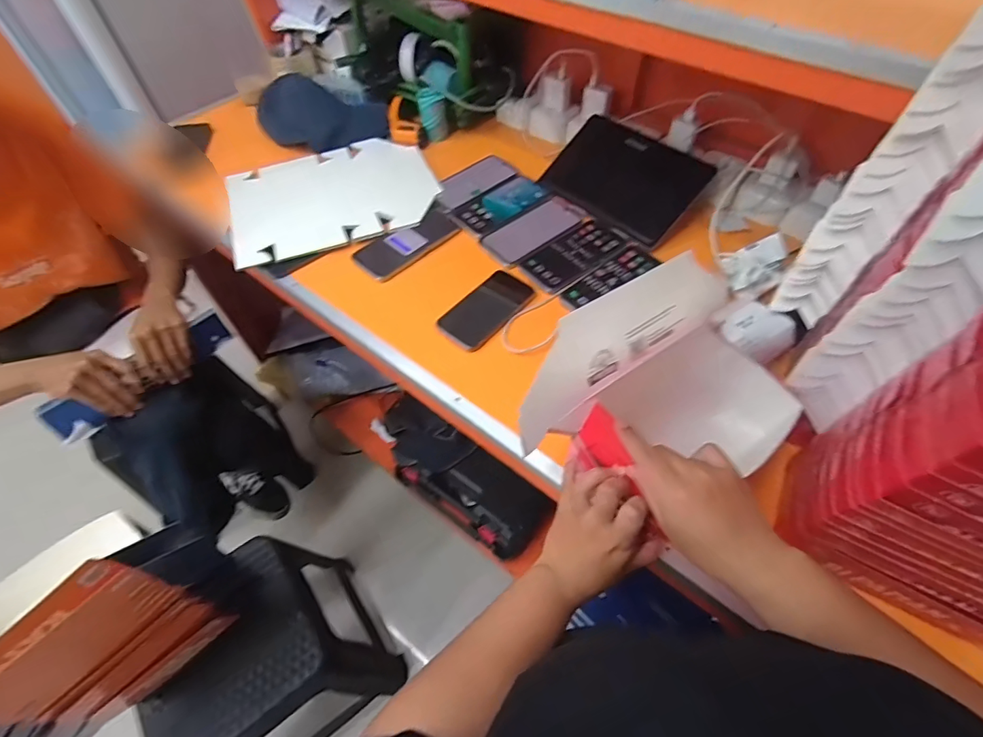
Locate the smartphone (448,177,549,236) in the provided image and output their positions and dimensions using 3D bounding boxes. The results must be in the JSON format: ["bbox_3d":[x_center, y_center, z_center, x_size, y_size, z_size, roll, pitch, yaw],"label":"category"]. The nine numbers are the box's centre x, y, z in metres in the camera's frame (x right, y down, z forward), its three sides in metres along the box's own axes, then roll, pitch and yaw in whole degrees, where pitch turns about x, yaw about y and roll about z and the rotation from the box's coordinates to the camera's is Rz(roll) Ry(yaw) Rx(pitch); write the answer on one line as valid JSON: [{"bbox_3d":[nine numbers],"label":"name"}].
[{"bbox_3d":[0.017,-0.283,0.802,0.175,0.009,0.084,-36,63,-22],"label":"smartphone"}]

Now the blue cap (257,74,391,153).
[{"bbox_3d":[-0.318,-0.492,0.892,0.228,0.084,0.155,-26,60,-16],"label":"blue cap"}]

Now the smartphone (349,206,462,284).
[{"bbox_3d":[-0.130,-0.202,0.743,0.171,0.012,0.083,-39,64,-23],"label":"smartphone"}]

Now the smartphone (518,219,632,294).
[{"bbox_3d":[0.135,-0.180,0.729,0.181,0.012,0.083,-36,63,-22],"label":"smartphone"}]

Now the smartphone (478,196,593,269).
[{"bbox_3d":[0.074,-0.231,0.764,0.189,0.007,0.082,-35,63,-21],"label":"smartphone"}]

